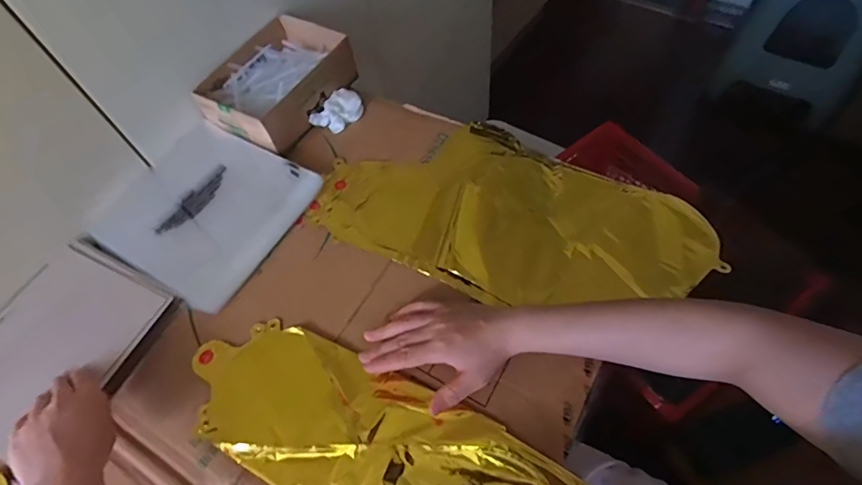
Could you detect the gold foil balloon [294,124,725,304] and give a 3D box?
[{"bbox_3d":[0.093,-0.037,0.565,0.431,0.010,0.209,20,63,15],"label":"gold foil balloon"}]

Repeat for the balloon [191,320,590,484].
[{"bbox_3d":[-0.037,0.198,0.447,0.416,0.025,0.137,23,64,13],"label":"balloon"}]

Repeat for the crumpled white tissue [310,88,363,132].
[{"bbox_3d":[-0.125,-0.176,0.663,0.048,0.023,0.066,27,66,19],"label":"crumpled white tissue"}]

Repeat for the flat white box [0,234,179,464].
[{"bbox_3d":[-0.402,0.102,0.518,0.171,0.016,0.207,27,65,18],"label":"flat white box"}]

